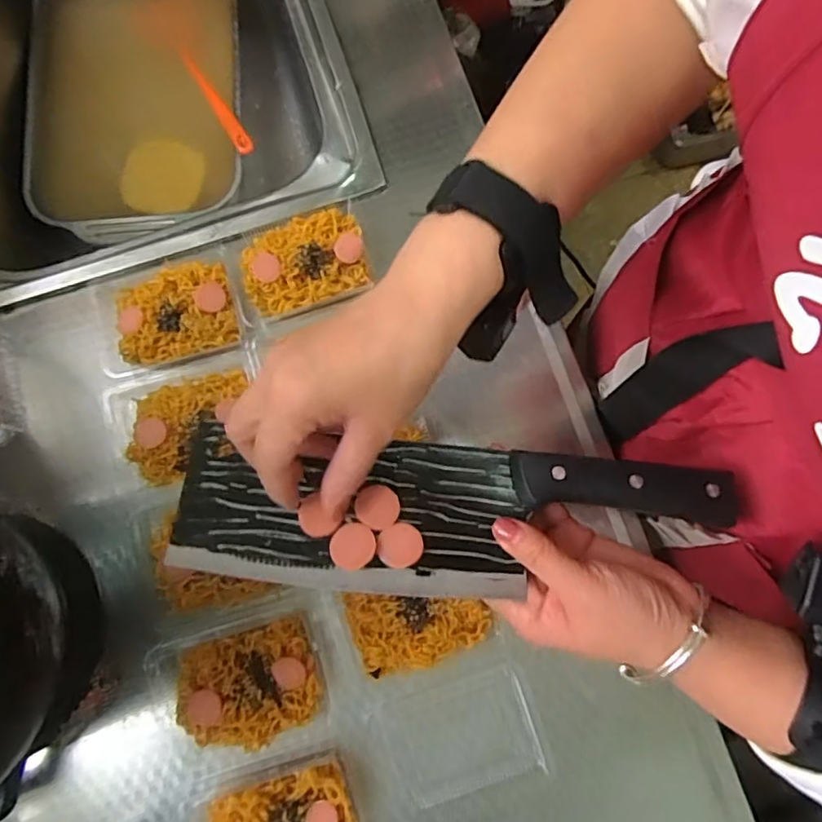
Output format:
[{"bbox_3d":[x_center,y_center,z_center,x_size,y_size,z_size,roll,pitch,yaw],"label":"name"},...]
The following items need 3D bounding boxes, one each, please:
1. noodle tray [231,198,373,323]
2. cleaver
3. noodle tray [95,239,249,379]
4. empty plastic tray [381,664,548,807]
[{"bbox_3d":[-0.088,-0.124,0.468,0.103,0.022,0.082,-20,80,-3],"label":"noodle tray"},{"bbox_3d":[0.025,0.050,0.301,0.283,0.016,0.083,-1,79,-1],"label":"cleaver"},{"bbox_3d":[-0.200,-0.081,0.467,0.117,0.025,0.092,-18,79,-2],"label":"noodle tray"},{"bbox_3d":[0.036,0.227,0.408,0.098,0.019,0.076,-18,79,-2],"label":"empty plastic tray"}]

